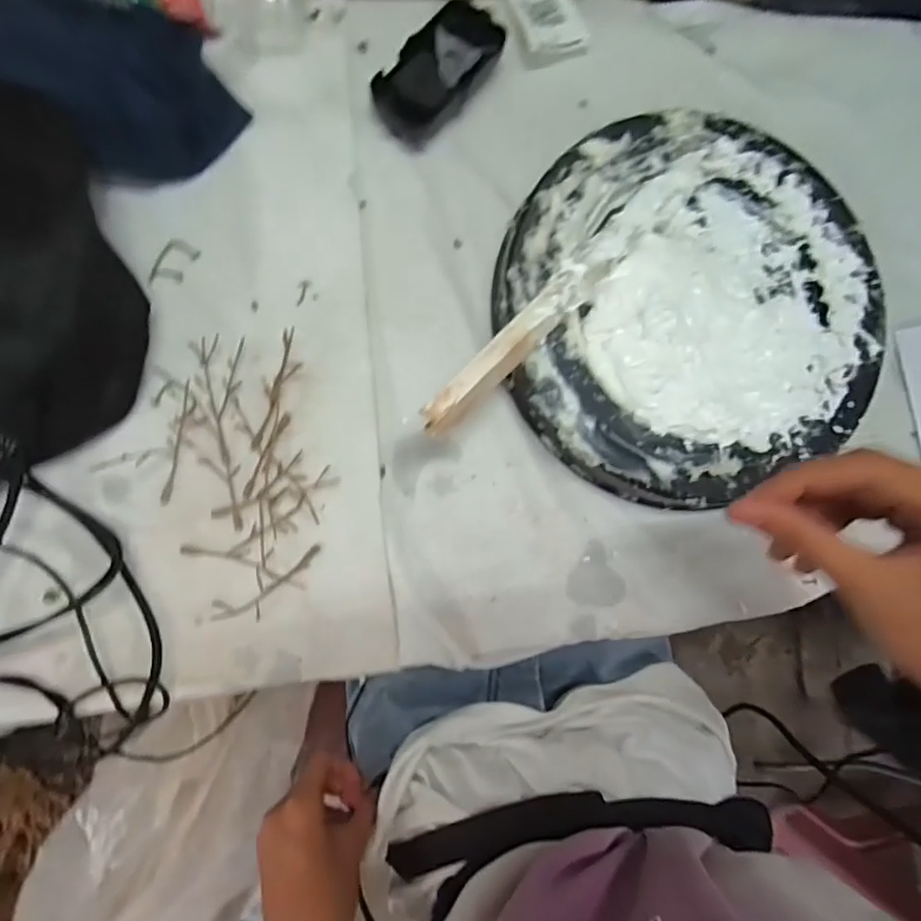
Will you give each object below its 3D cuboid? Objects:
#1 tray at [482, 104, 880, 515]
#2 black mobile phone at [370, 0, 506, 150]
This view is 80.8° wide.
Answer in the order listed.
[{"bbox_3d":[0.161,-0.108,0.383,0.267,0.063,0.252,1,85,-7],"label":"tray"},{"bbox_3d":[-0.016,-0.282,0.393,0.052,0.023,0.112,37,81,-3],"label":"black mobile phone"}]

